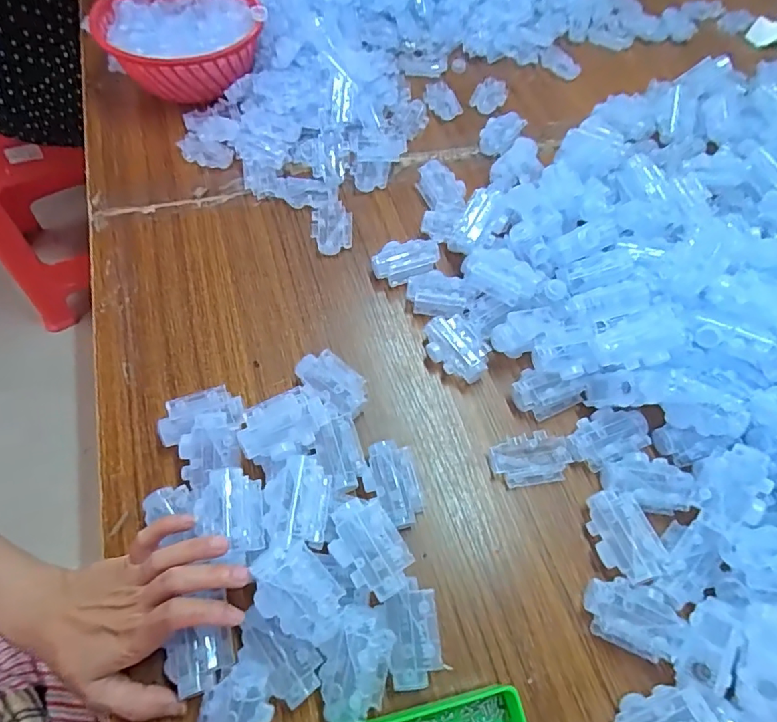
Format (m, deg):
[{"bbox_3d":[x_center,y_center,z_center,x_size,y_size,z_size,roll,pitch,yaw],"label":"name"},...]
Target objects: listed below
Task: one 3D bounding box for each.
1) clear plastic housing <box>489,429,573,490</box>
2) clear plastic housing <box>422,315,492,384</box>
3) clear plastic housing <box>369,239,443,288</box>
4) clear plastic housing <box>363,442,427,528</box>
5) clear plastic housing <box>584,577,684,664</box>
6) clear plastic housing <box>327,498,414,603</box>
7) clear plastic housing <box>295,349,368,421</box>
[{"bbox_3d":[0.125,0.088,0.435,0.069,0.015,0.044,-7,63,-7],"label":"clear plastic housing"},{"bbox_3d":[0.064,-0.012,0.473,0.045,0.030,0.070,-33,68,-18],"label":"clear plastic housing"},{"bbox_3d":[0.019,-0.105,0.518,0.070,0.028,0.036,-5,62,-5],"label":"clear plastic housing"},{"bbox_3d":[0.003,0.104,0.409,0.043,0.030,0.070,-14,64,-10],"label":"clear plastic housing"},{"bbox_3d":[0.184,0.193,0.372,0.065,0.024,0.046,21,63,8],"label":"clear plastic housing"},{"bbox_3d":[-0.014,0.134,0.351,0.045,0.016,0.068,-29,67,-17],"label":"clear plastic housing"},{"bbox_3d":[-0.051,0.023,0.448,0.043,0.028,0.069,-37,70,-20],"label":"clear plastic housing"}]

